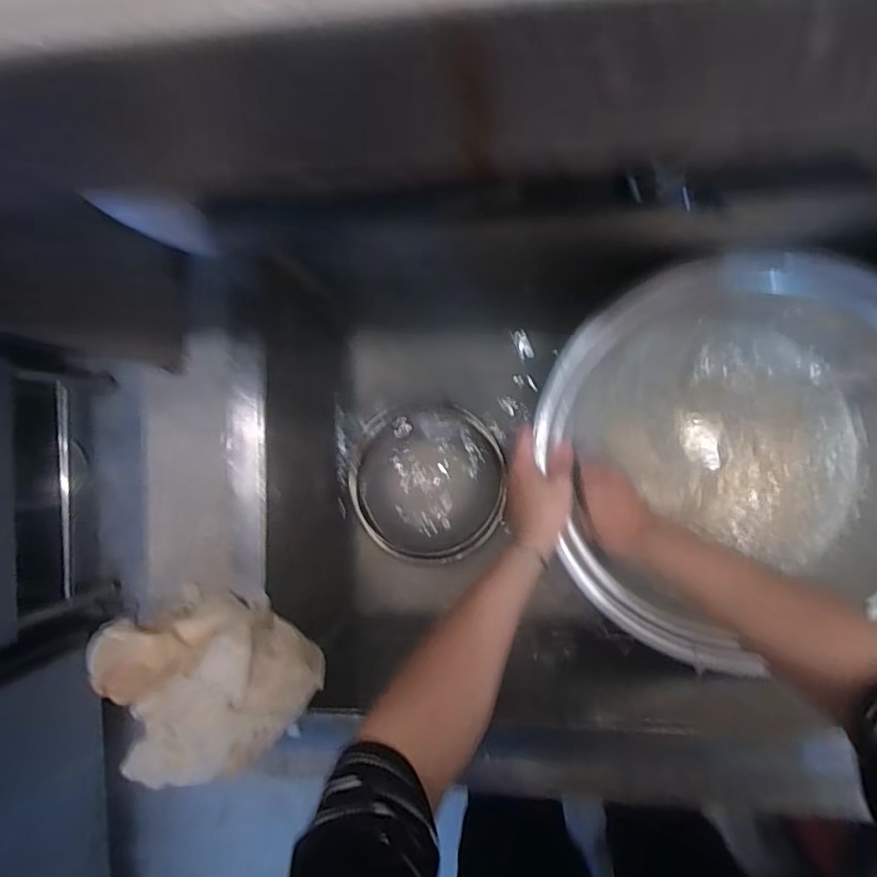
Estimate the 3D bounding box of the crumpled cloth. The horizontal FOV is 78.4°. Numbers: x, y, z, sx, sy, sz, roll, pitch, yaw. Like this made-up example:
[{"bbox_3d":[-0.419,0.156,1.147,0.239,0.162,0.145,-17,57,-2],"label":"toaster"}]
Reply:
[{"bbox_3d":[-0.191,0.205,0.456,0.157,0.086,0.149,-18,87,5],"label":"crumpled cloth"}]

